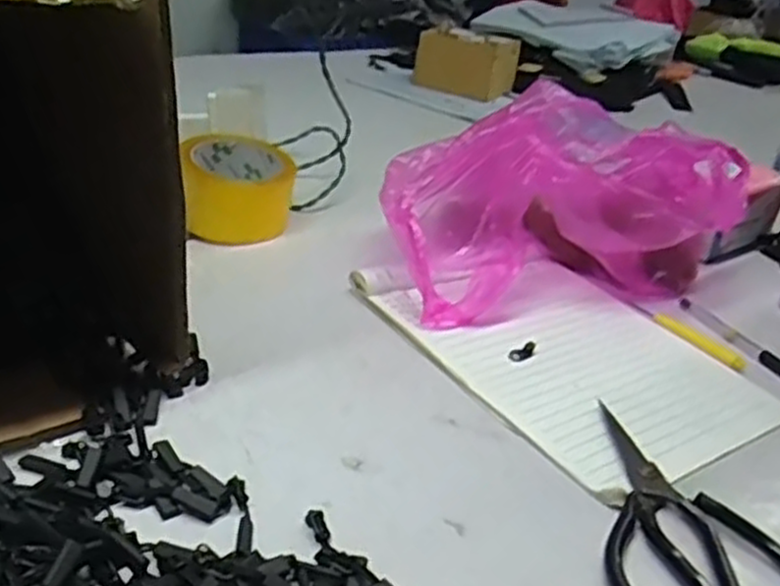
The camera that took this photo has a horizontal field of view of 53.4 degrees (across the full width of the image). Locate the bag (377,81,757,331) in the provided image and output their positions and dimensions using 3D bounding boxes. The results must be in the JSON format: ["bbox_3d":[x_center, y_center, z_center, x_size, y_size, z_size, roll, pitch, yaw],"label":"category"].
[{"bbox_3d":[0.139,-0.079,0.643,0.301,0.138,0.163,-5,30,-20],"label":"bag"}]

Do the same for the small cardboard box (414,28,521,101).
[{"bbox_3d":[0.117,-0.352,1.210,0.157,0.094,0.052,21,31,23],"label":"small cardboard box"}]

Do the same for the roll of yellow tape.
[{"bbox_3d":[-0.132,-0.092,0.684,0.092,0.070,0.099,5,28,-3],"label":"roll of yellow tape"}]

